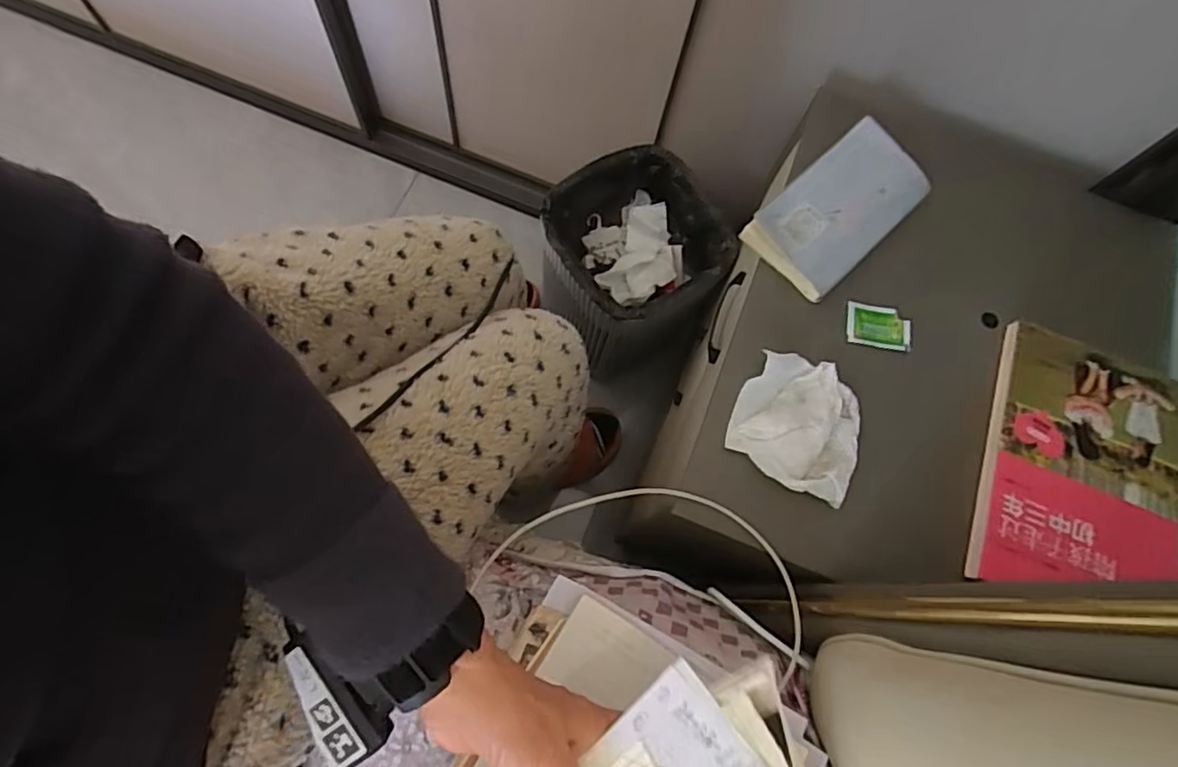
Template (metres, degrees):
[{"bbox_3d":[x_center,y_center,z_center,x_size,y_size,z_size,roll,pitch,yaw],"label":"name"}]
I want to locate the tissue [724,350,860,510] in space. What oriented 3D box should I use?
[{"bbox_3d":[0.176,0.032,0.517,0.102,0.020,0.112,22,72,2],"label":"tissue"}]

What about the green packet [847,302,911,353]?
[{"bbox_3d":[0.262,-0.051,0.560,0.059,0.010,0.039,10,72,-2],"label":"green packet"}]

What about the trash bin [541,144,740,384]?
[{"bbox_3d":[0.055,-0.159,0.931,0.227,0.281,0.226,-21,75,-11],"label":"trash bin"}]

